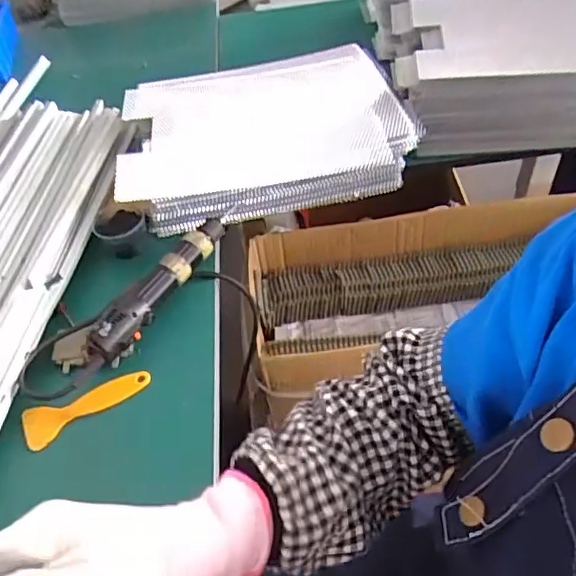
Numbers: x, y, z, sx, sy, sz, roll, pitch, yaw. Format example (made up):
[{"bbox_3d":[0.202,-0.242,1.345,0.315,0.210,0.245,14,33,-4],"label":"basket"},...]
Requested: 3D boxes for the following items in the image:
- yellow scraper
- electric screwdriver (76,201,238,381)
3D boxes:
[{"bbox_3d":[-0.205,0.120,0.579,0.129,0.012,0.042,-24,49,-15],"label":"yellow scraper"},{"bbox_3d":[-0.151,0.000,0.638,0.042,0.044,0.269,21,53,24],"label":"electric screwdriver"}]

